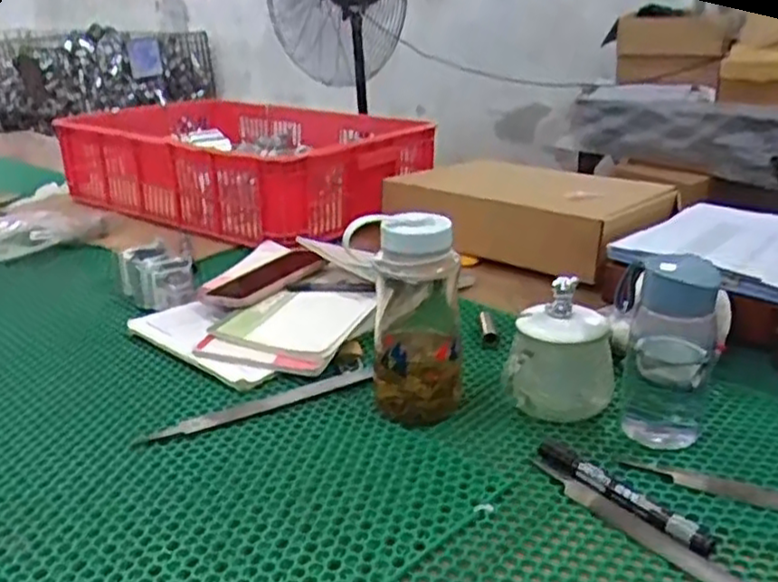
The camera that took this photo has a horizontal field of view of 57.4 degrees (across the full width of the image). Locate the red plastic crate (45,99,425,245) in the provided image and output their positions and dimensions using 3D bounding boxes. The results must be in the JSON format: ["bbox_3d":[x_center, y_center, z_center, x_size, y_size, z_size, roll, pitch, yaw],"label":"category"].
[{"bbox_3d":[-0.217,-0.231,1.236,0.562,0.132,0.418,13,26,29],"label":"red plastic crate"}]

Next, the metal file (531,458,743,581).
[{"bbox_3d":[0.190,0.172,0.481,0.019,0.009,0.231,-18,28,-36],"label":"metal file"}]

